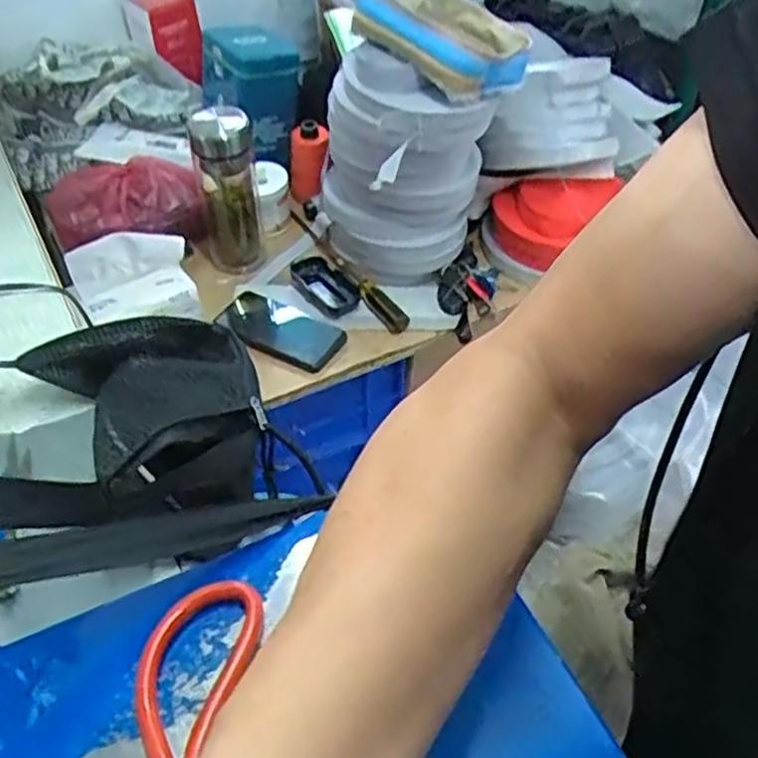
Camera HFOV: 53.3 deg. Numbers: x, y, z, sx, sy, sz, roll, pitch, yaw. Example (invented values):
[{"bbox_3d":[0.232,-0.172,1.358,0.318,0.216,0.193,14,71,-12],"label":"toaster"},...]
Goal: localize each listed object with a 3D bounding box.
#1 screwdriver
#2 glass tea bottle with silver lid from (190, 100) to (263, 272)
[{"bbox_3d":[-0.051,-0.156,1.056,0.032,0.030,0.294,-16,45,-28],"label":"screwdriver"},{"bbox_3d":[-0.211,-0.254,1.045,0.091,0.228,0.086,-3,34,2],"label":"glass tea bottle with silver lid"}]

